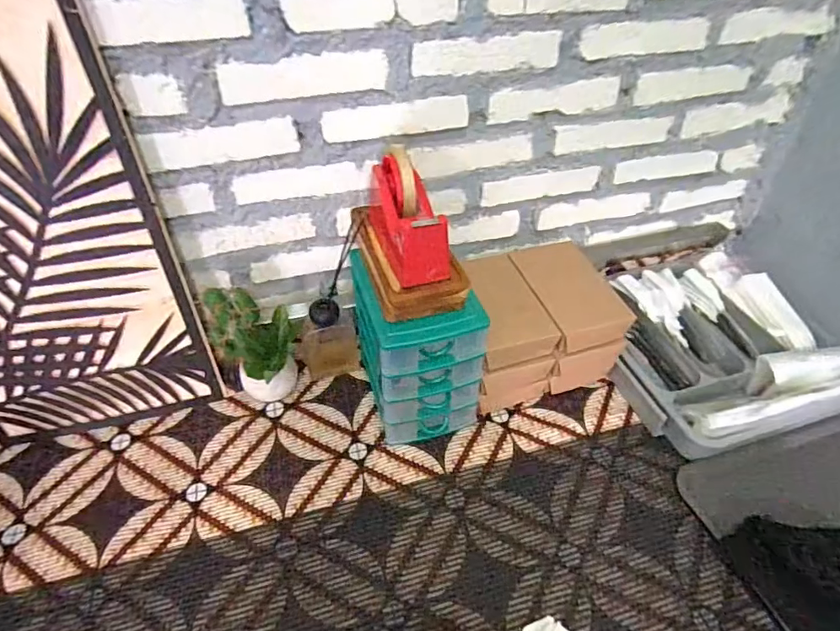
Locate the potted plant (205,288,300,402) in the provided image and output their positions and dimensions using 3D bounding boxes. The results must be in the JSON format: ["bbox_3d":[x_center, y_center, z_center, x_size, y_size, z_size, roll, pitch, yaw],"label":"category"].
[{"bbox_3d":[-0.226,0.040,0.732,0.088,0.198,0.092,0,44,0],"label":"potted plant"}]

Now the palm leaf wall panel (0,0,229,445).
[{"bbox_3d":[-0.452,-0.089,0.571,0.305,0.586,0.025,-12,39,-12],"label":"palm leaf wall panel"}]

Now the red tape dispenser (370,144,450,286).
[{"bbox_3d":[-0.017,-0.124,0.606,0.062,0.110,0.149,-13,45,-13],"label":"red tape dispenser"}]

